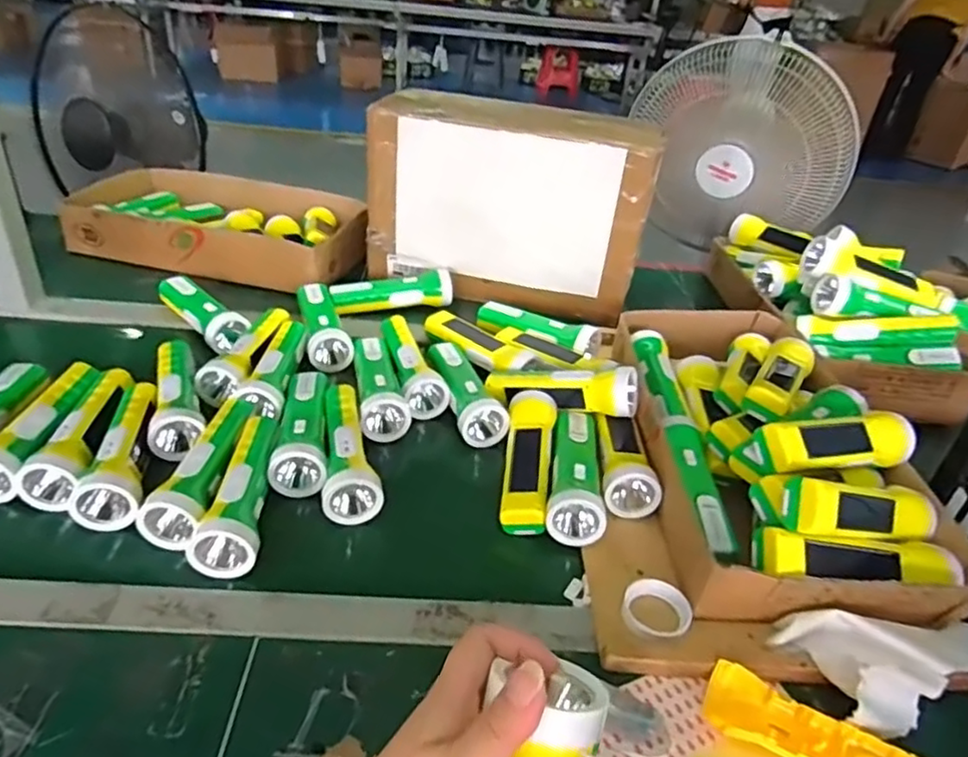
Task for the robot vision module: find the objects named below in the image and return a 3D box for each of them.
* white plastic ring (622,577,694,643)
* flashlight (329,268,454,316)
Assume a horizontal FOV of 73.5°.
[{"bbox_3d":[0.137,0.189,0.524,0.054,0.014,0.057,5,35,-4],"label":"white plastic ring"},{"bbox_3d":[-0.128,-0.124,0.910,0.167,0.042,0.043,-3,36,-15],"label":"flashlight"}]

